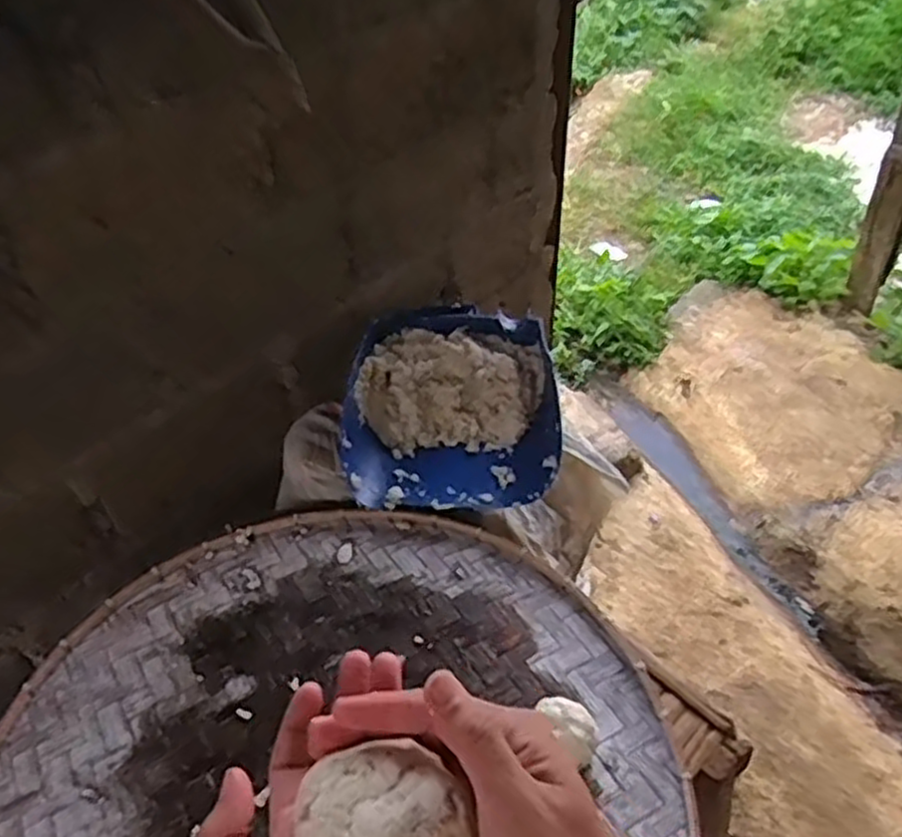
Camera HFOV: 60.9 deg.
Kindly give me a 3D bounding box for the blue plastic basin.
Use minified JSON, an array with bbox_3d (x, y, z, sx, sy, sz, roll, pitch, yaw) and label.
[{"bbox_3d":[0.000,-0.021,1.133,0.304,0.115,0.327,-1,44,1],"label":"blue plastic basin"}]

